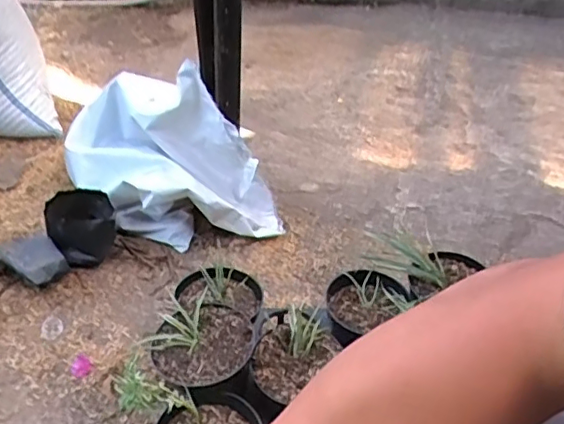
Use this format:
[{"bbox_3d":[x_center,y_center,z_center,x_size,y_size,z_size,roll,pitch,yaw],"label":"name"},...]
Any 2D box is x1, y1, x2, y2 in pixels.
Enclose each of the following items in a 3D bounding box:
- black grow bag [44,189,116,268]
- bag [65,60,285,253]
[{"bbox_3d":[-0.355,0.031,1.027,0.113,0.099,0.114,-9,41,-20],"label":"black grow bag"},{"bbox_3d":[-0.231,-0.095,1.084,0.440,0.251,0.193,23,40,19],"label":"bag"}]

